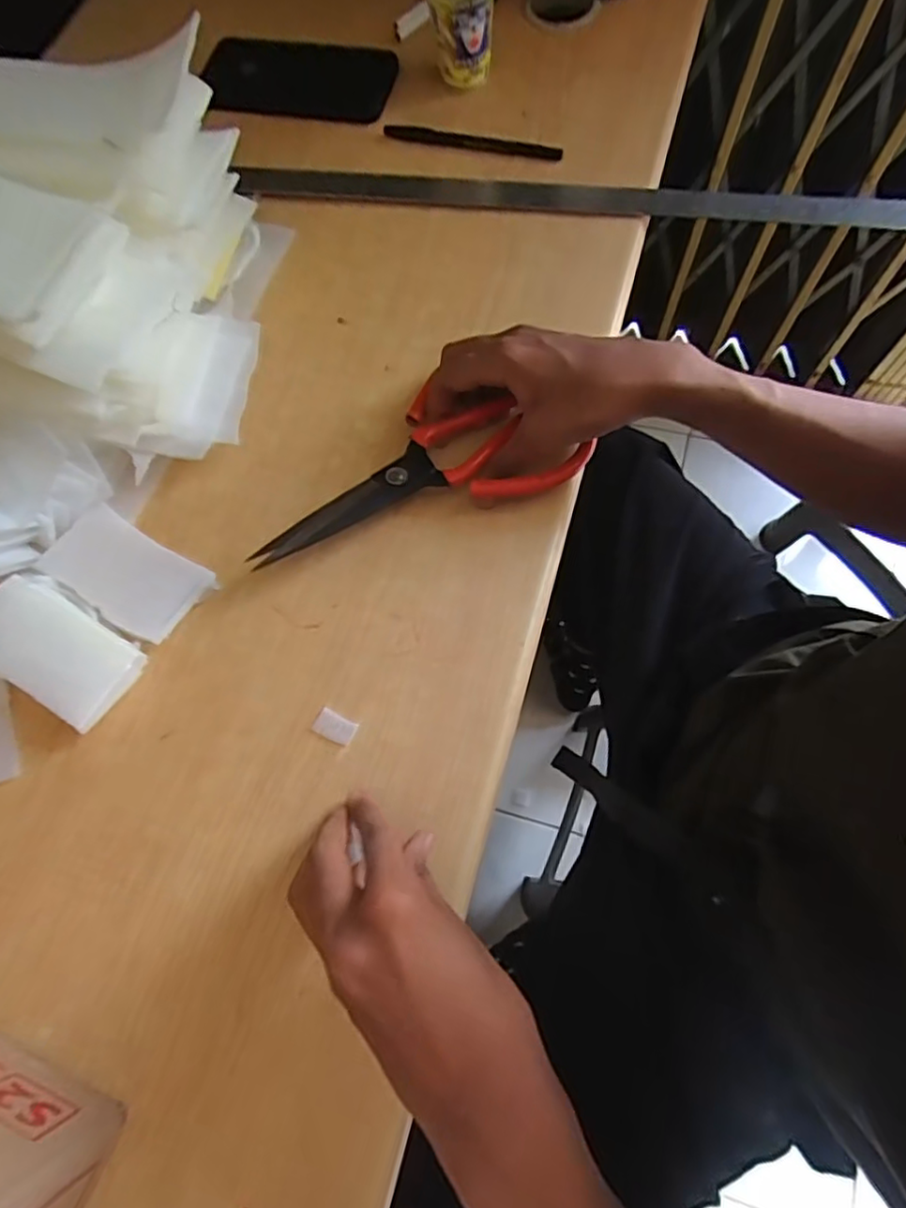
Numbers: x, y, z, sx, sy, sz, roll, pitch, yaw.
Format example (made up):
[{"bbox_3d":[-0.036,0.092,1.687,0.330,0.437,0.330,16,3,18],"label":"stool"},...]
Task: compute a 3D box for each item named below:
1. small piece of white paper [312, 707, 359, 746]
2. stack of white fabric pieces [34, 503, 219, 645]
[{"bbox_3d":[-0.067,0.069,0.351,0.023,0.004,0.014,25,74,10],"label":"small piece of white paper"},{"bbox_3d":[-0.199,-0.019,0.382,0.093,0.013,0.054,29,75,11],"label":"stack of white fabric pieces"}]

